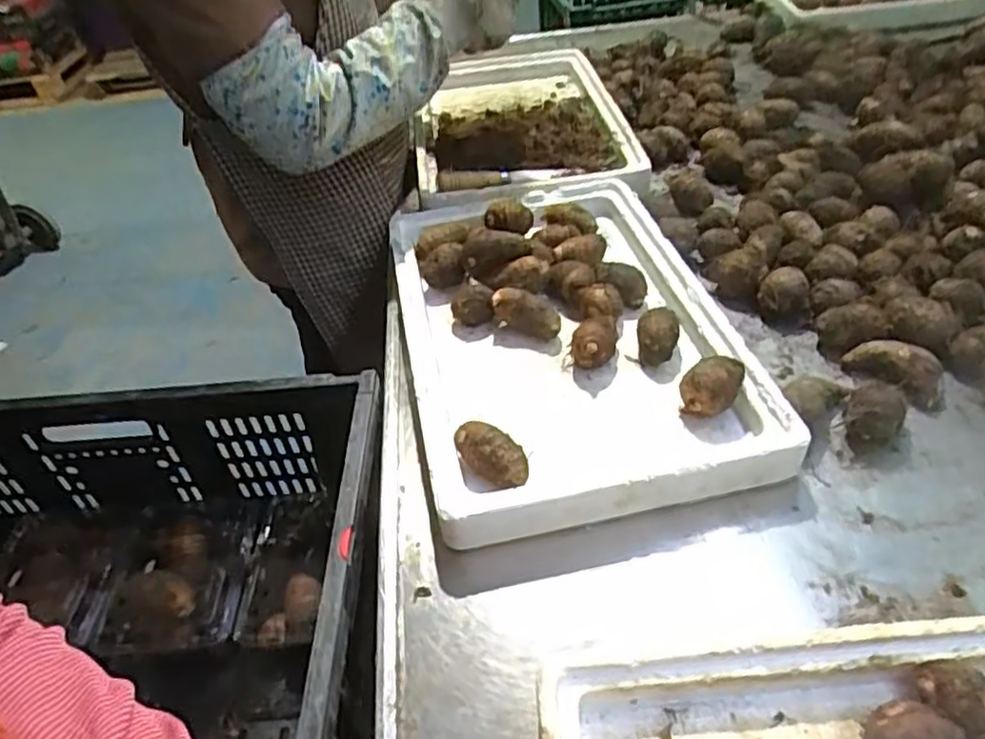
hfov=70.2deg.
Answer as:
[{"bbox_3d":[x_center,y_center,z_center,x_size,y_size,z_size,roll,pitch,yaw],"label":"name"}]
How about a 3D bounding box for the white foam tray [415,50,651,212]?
[{"bbox_3d":[0.025,-0.384,1.072,0.303,0.065,0.512,-9,42,-3],"label":"white foam tray"}]

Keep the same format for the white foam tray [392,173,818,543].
[{"bbox_3d":[0.061,-0.060,0.704,0.303,0.044,0.474,-11,42,-5],"label":"white foam tray"}]

